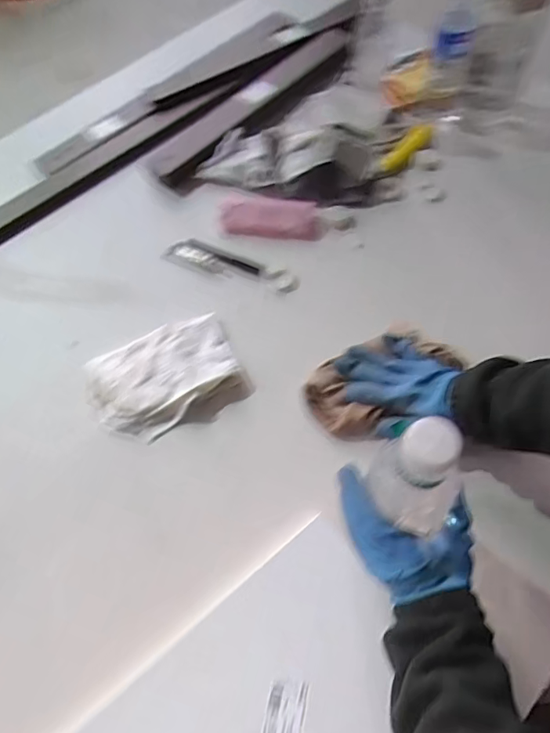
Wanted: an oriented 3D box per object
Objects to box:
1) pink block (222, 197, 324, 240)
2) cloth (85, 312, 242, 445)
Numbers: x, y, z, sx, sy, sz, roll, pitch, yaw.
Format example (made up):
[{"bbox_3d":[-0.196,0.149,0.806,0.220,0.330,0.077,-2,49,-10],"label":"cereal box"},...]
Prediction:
[{"bbox_3d":[-0.008,-0.251,0.796,0.159,0.045,0.060,0,61,5],"label":"pink block"},{"bbox_3d":[-0.154,0.008,0.656,0.197,0.037,0.144,-30,63,-11],"label":"cloth"}]

